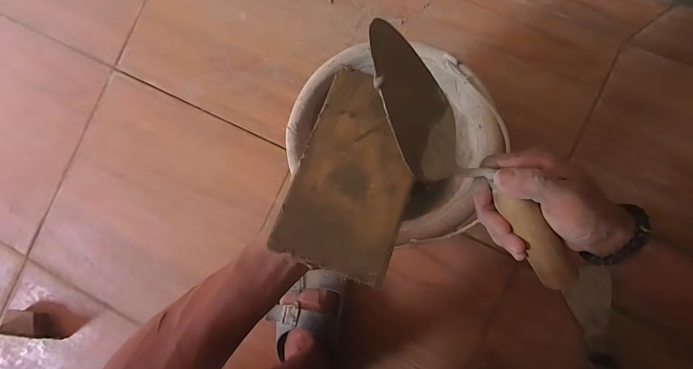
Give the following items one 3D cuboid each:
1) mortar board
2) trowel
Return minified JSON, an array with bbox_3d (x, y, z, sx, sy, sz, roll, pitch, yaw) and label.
[{"bbox_3d":[0.009,-0.016,0.257,0.081,0.009,0.162,19,65,-1],"label":"mortar board"},{"bbox_3d":[0.102,-0.010,0.286,0.065,0.055,0.268,-43,101,3],"label":"trowel"}]

